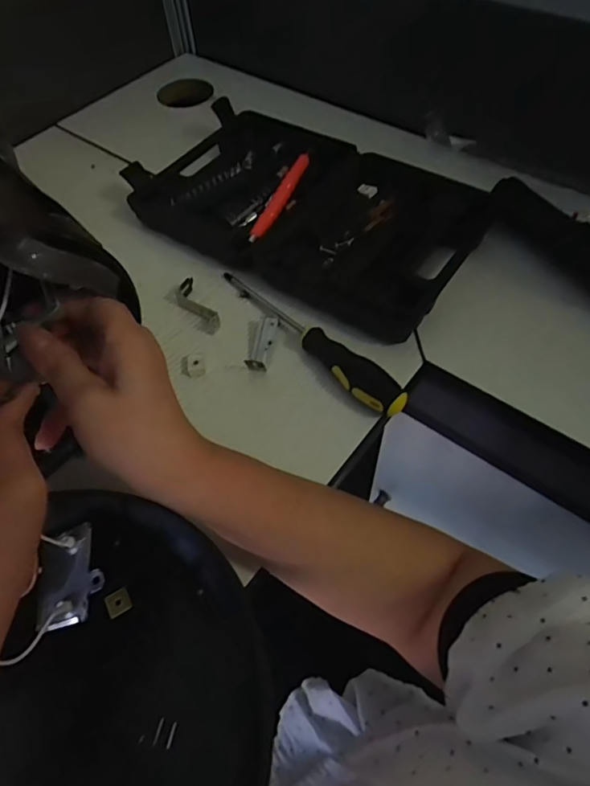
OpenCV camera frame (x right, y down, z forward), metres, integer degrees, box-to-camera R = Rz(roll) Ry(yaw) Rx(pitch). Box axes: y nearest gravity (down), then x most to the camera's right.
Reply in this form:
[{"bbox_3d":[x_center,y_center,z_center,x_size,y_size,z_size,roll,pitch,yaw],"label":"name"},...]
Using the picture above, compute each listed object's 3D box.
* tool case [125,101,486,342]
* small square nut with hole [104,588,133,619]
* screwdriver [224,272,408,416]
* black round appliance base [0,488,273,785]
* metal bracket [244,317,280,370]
[{"bbox_3d":[0.010,-0.197,0.513,0.348,0.035,0.219,28,63,21],"label":"tool case"},{"bbox_3d":[-0.114,0.136,0.314,0.015,0.004,0.014,-29,61,-16],"label":"small square nut with hole"},{"bbox_3d":[0.009,-0.052,0.426,0.029,0.024,0.218,-37,63,-20],"label":"screwdriver"},{"bbox_3d":[-0.136,0.187,0.273,0.240,0.039,0.242,-1,57,2],"label":"black round appliance base"},{"bbox_3d":[-0.027,-0.042,0.428,0.016,0.015,0.054,10,58,8],"label":"metal bracket"}]

